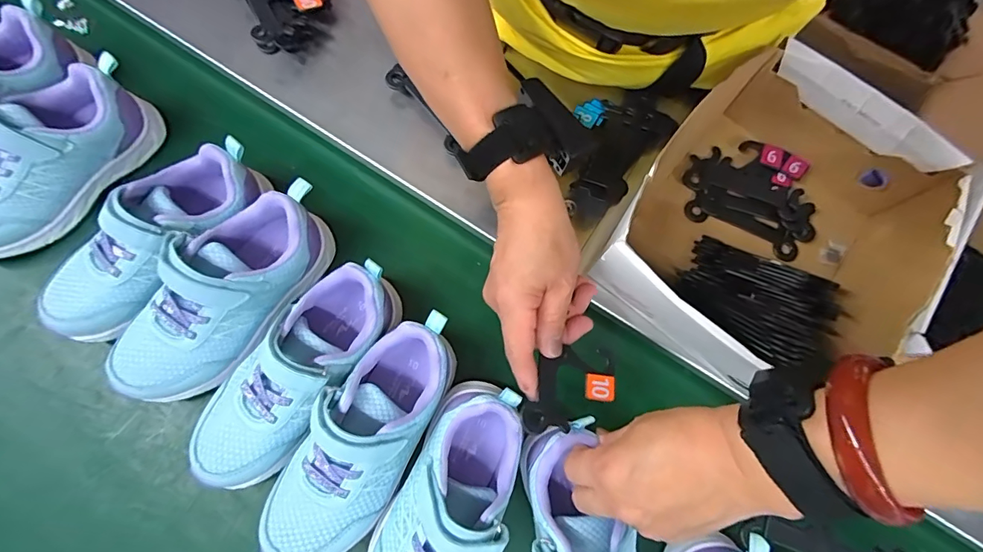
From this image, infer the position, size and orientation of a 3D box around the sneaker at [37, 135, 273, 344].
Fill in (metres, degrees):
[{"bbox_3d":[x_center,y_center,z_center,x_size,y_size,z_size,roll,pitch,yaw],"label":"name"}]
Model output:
[{"bbox_3d":[-0.256,-0.027,0.354,0.081,0.067,0.194,42,79,10],"label":"sneaker"}]

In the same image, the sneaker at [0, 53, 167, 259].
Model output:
[{"bbox_3d":[-0.372,-0.096,0.379,0.076,0.074,0.192,33,75,7],"label":"sneaker"}]

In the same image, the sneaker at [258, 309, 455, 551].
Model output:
[{"bbox_3d":[-0.090,0.112,0.321,0.074,0.065,0.191,32,77,8],"label":"sneaker"}]

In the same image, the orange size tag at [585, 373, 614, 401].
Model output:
[{"bbox_3d":[0.077,0.079,0.328,0.023,0.004,0.018,12,81,-18],"label":"orange size tag"}]

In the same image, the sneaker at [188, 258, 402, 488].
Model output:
[{"bbox_3d":[-0.143,0.068,0.332,0.075,0.062,0.183,36,78,8],"label":"sneaker"}]

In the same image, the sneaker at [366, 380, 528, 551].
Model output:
[{"bbox_3d":[-0.032,0.164,0.316,0.076,0.085,0.180,27,74,6],"label":"sneaker"}]

